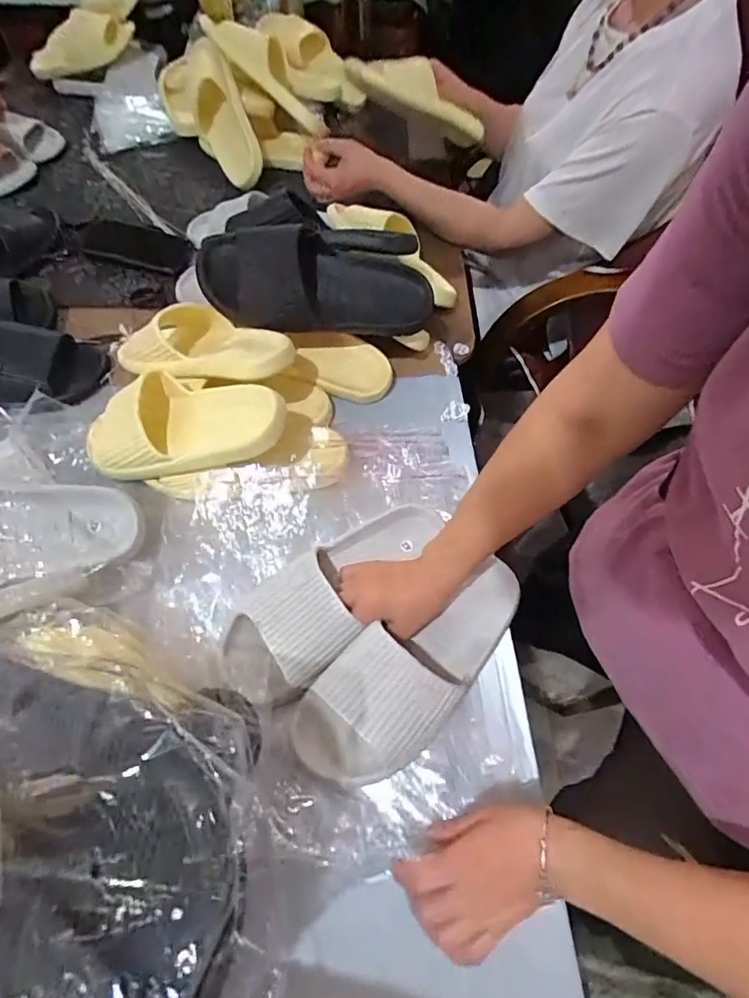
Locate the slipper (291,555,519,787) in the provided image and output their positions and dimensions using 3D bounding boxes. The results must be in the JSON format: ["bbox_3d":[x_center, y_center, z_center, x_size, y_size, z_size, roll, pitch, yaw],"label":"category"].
[{"bbox_3d":[0.045,0.152,0.478,0.260,0.056,0.103,-34,67,-20],"label":"slipper"}]

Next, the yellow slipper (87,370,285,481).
[{"bbox_3d":[-0.216,-0.086,0.562,0.249,0.068,0.102,-2,59,18],"label":"yellow slipper"}]

